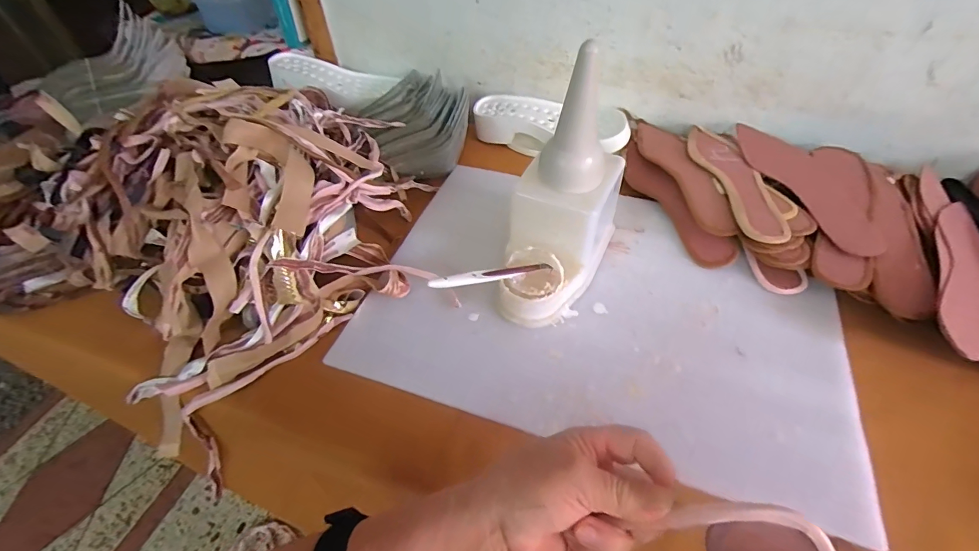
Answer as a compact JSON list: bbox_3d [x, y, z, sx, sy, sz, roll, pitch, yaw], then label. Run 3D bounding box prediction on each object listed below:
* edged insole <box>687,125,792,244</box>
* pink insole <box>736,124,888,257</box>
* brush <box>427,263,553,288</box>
[{"bbox_3d":[0.322,-0.132,0.560,0.065,0.006,0.249,0,49,2],"label":"edged insole"},{"bbox_3d":[0.410,-0.125,0.550,0.084,0.006,0.260,-8,49,-4],"label":"pink insole"},{"bbox_3d":[0.006,0.000,0.445,0.157,0.012,0.011,-9,44,-37],"label":"brush"}]

